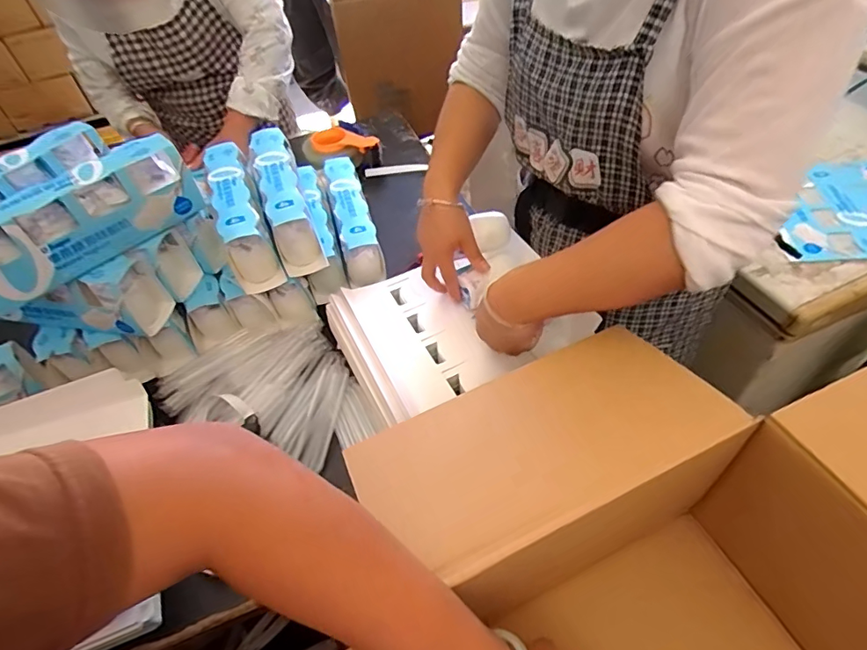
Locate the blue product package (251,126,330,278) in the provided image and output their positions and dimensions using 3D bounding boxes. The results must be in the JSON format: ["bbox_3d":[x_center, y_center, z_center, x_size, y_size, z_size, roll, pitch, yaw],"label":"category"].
[{"bbox_3d":[-0.236,-0.201,0.800,0.065,0.110,0.259,-19,50,-10],"label":"blue product package"}]

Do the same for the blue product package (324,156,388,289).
[{"bbox_3d":[-0.144,-0.189,0.897,0.061,0.101,0.254,-15,50,-7],"label":"blue product package"}]

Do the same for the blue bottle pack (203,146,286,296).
[{"bbox_3d":[-0.299,-0.169,0.785,0.066,0.118,0.245,-21,51,-12],"label":"blue bottle pack"}]

